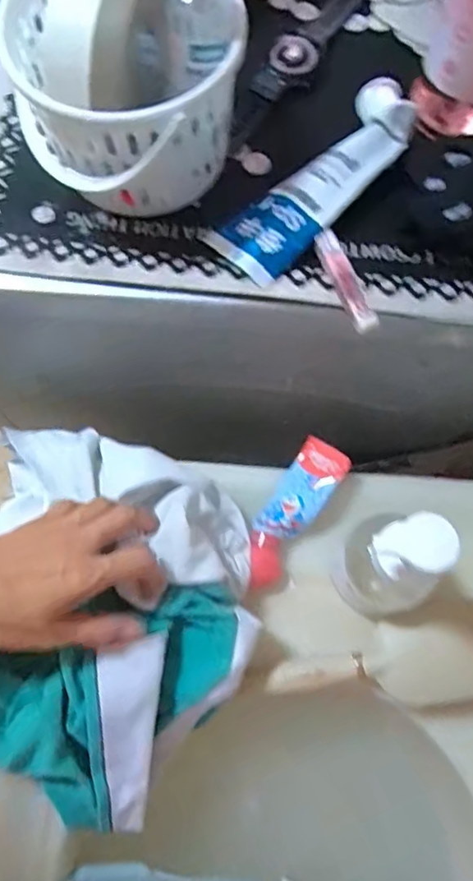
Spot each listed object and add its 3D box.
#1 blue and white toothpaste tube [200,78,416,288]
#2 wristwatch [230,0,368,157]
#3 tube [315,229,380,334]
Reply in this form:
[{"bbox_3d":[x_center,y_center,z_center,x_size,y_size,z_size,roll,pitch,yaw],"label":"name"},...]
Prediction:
[{"bbox_3d":[0.056,-0.172,0.391,0.162,0.032,0.055,-41,77,-14],"label":"blue and white toothpaste tube"},{"bbox_3d":[0.057,-0.306,0.448,0.035,0.010,0.235,29,72,7],"label":"wristwatch"},{"bbox_3d":[0.069,-0.100,0.375,0.016,0.015,0.073,-16,73,-8],"label":"tube"}]

